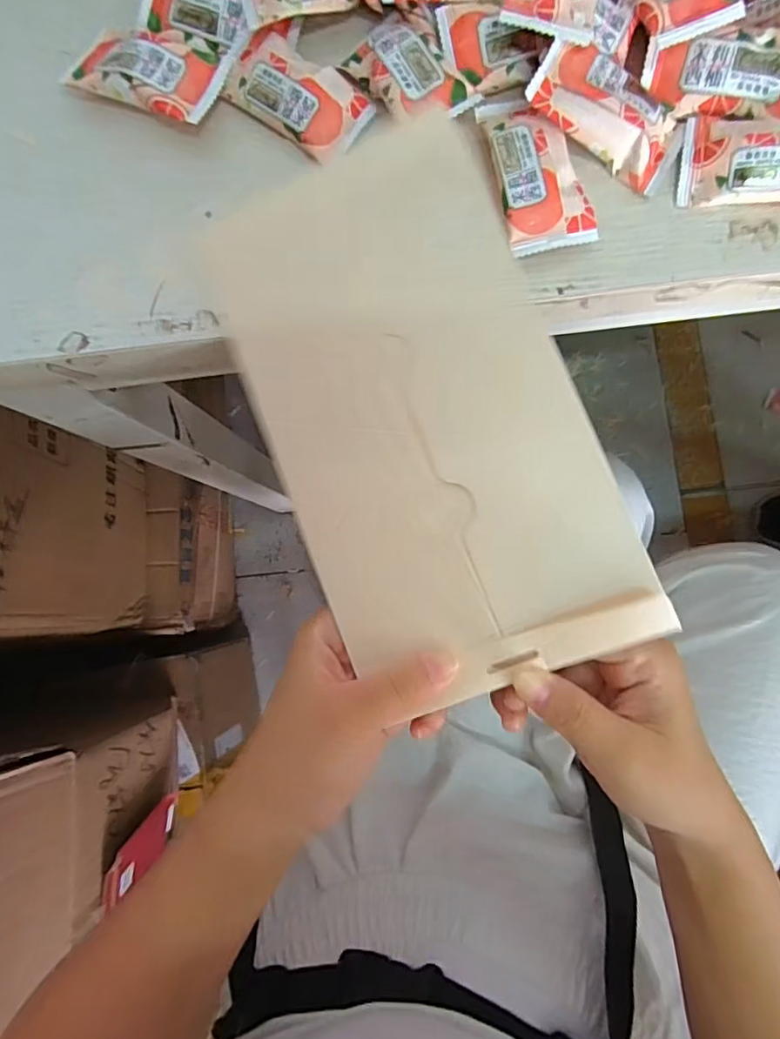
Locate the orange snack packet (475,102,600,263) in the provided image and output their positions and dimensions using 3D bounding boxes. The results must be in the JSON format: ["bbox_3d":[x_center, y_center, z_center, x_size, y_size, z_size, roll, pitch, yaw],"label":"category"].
[{"bbox_3d":[0.067,-0.159,0.251,0.038,0.015,0.075,-13,83,2],"label":"orange snack packet"}]

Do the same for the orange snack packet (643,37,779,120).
[{"bbox_3d":[0.154,-0.197,0.246,0.075,0.015,0.028,5,84,4],"label":"orange snack packet"}]

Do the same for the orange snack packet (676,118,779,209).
[{"bbox_3d":[0.171,-0.162,0.245,0.075,0.018,0.039,3,84,4],"label":"orange snack packet"}]

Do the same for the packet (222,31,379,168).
[{"bbox_3d":[-0.043,-0.201,0.259,0.070,0.013,0.040,39,87,7],"label":"packet"}]

